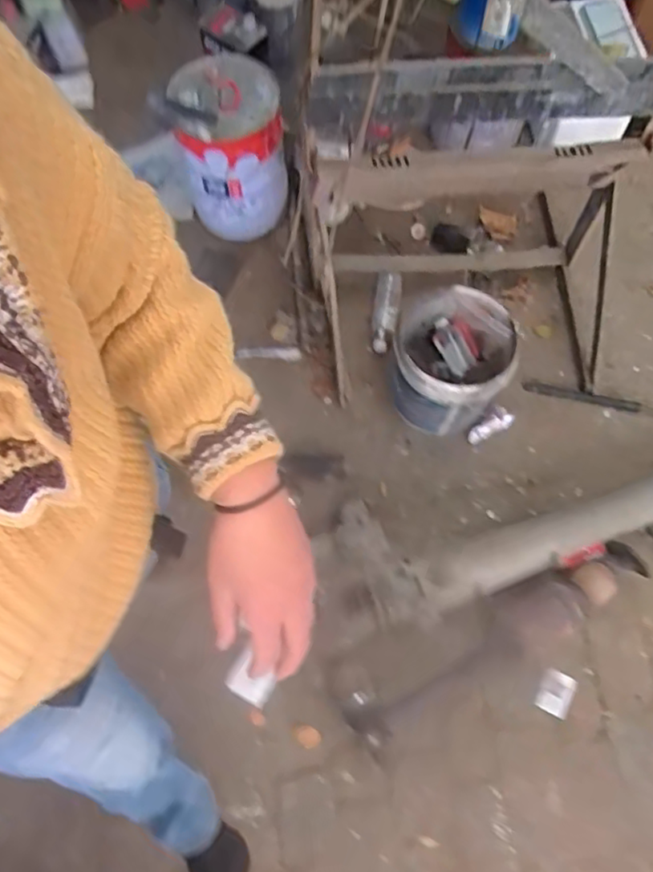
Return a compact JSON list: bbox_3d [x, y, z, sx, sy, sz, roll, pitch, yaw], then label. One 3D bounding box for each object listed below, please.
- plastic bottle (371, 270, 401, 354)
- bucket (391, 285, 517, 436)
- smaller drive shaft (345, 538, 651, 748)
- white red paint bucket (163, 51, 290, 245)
[{"bbox_3d":[0.150,-0.319,1.637,0.065,0.049,0.209,9,85,6],"label":"plastic bottle"},{"bbox_3d":[0.288,-0.164,1.505,0.252,0.270,0.276,0,71,-1],"label":"bucket"},{"bbox_3d":[0.372,0.430,1.375,0.727,0.126,0.136,-27,73,-10],"label":"smaller drive shaft"},{"bbox_3d":[-0.234,-0.691,1.567,0.237,0.383,0.277,-9,71,-4],"label":"white red paint bucket"}]

